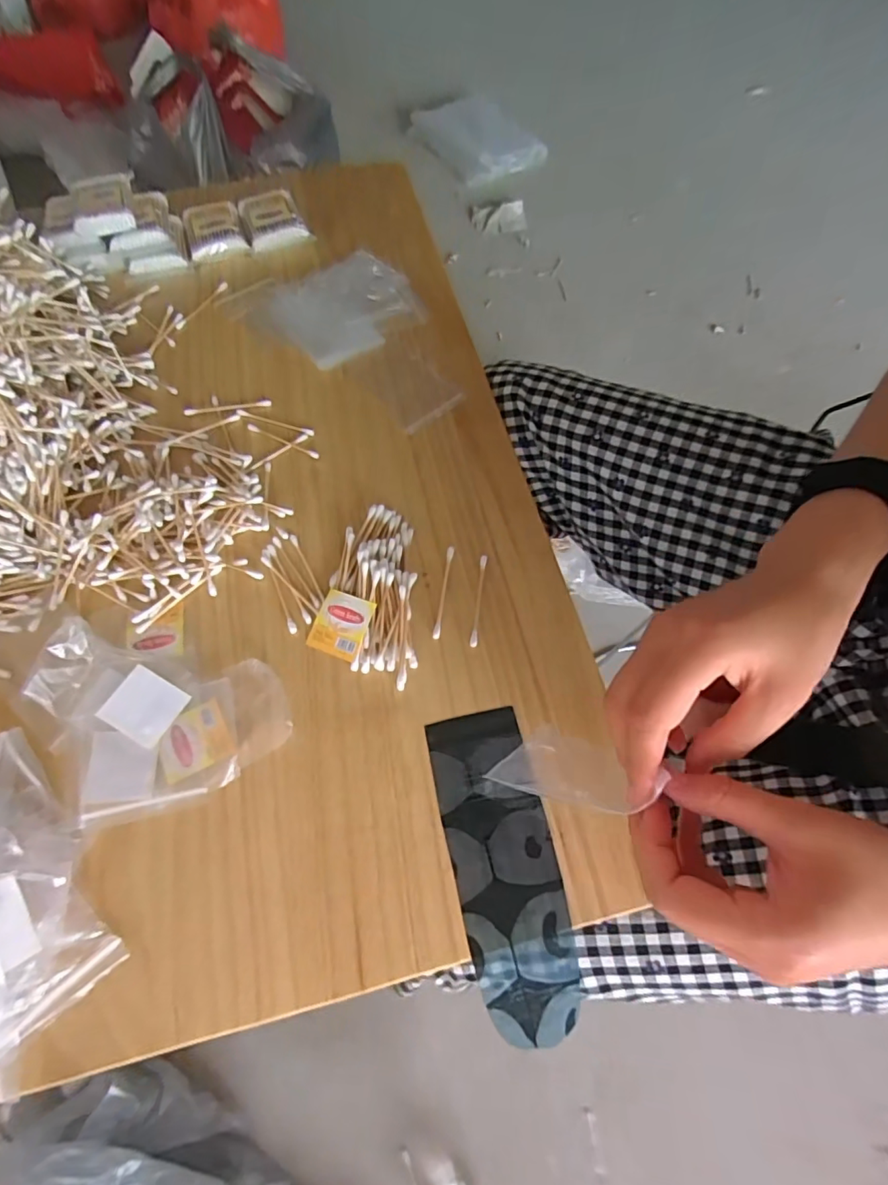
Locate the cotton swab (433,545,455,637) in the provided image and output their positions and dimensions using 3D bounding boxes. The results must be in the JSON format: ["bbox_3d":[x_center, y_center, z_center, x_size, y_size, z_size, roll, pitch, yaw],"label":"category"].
[{"bbox_3d":[0.000,-0.001,0.379,0.005,0.004,0.073,8,66,2],"label":"cotton swab"}]

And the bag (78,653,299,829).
[{"bbox_3d":[-0.162,0.082,0.332,0.120,0.009,0.094,-10,67,-6],"label":"bag"}]

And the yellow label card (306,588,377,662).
[{"bbox_3d":[-0.071,0.022,0.362,0.039,0.004,0.043,18,78,20],"label":"yellow label card"}]

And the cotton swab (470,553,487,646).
[{"bbox_3d":[0.025,0.005,0.376,0.005,0.004,0.072,7,66,2],"label":"cotton swab"}]

